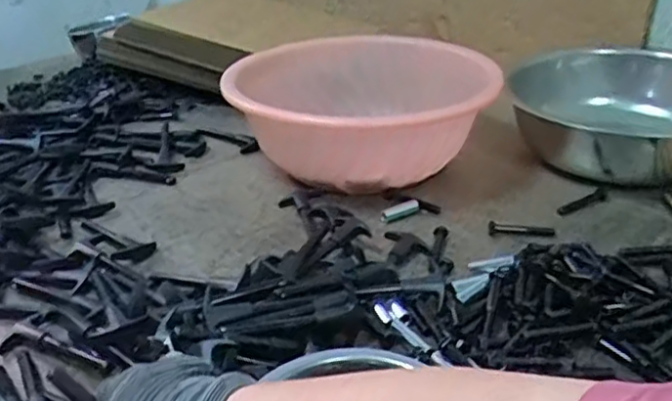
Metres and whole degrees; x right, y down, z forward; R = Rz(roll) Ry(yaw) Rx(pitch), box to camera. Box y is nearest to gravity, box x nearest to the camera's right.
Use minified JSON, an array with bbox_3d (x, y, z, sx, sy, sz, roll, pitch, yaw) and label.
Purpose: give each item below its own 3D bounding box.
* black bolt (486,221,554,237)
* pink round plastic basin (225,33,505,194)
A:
[{"bbox_3d":[0.218,0.036,0.771,0.076,0.012,0.022,4,29,9],"label":"black bolt"},{"bbox_3d":[0.038,-0.125,0.912,0.376,0.152,0.313,-10,30,-12],"label":"pink round plastic basin"}]

